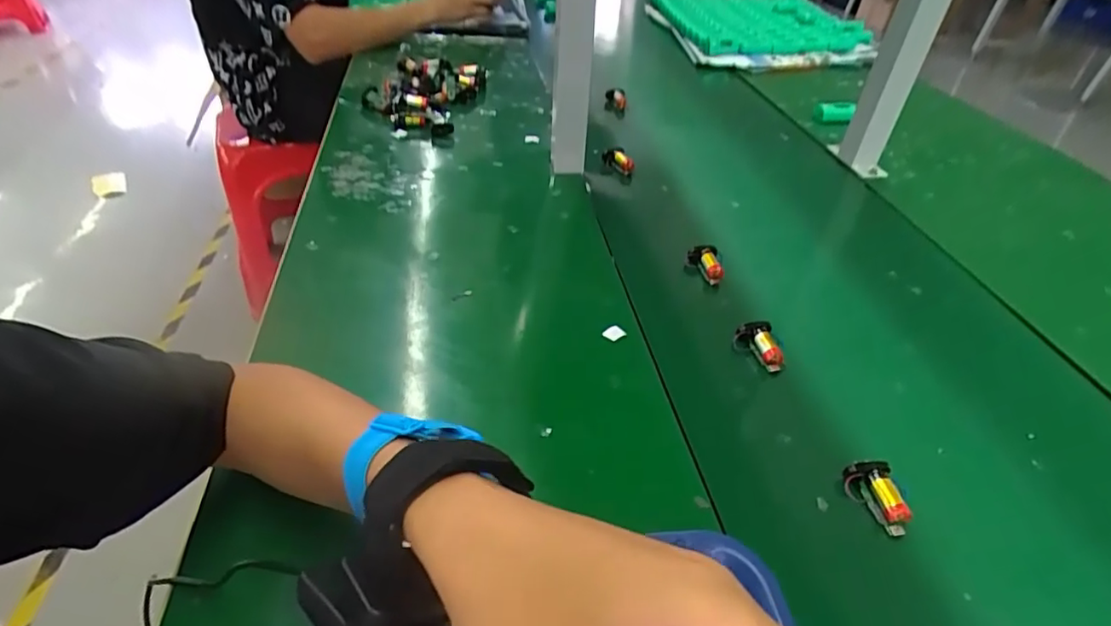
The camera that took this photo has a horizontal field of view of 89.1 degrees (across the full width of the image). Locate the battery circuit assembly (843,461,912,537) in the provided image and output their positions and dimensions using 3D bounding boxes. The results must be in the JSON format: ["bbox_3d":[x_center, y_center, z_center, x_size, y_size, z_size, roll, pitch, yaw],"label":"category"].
[{"bbox_3d":[0.231,0.133,0.407,0.033,0.020,0.048,2,41,-3],"label":"battery circuit assembly"}]

